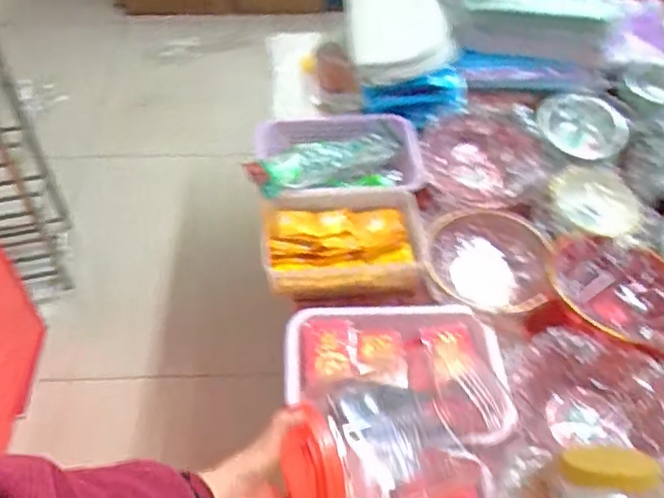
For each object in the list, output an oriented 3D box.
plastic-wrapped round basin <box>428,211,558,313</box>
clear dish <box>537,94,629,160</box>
[{"bbox_3d":[0.263,0.038,1.134,0.205,0.116,0.234,6,49,3],"label":"plastic-wrapped round basin"},{"bbox_3d":[0.525,-0.259,1.362,0.188,0.060,0.147,10,49,6],"label":"clear dish"}]

